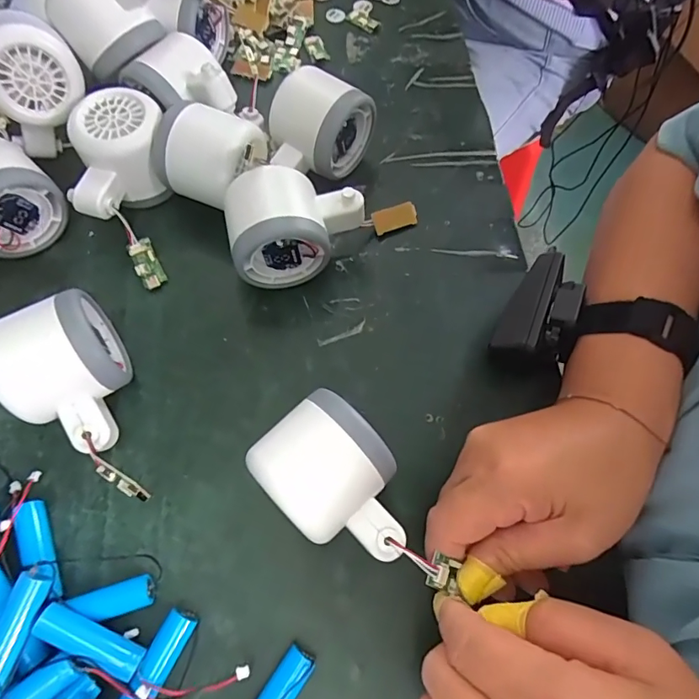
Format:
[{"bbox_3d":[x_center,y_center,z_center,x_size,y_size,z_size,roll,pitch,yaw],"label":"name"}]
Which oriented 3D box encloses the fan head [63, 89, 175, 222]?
[{"bbox_3d":[-0.149,-0.121,0.314,0.052,0.055,0.076,-3,66,-4],"label":"fan head"}]

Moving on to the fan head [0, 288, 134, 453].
[{"bbox_3d":[-0.152,0.014,0.256,0.056,0.056,0.087,-26,69,-13],"label":"fan head"}]

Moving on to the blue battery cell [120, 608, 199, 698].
[{"bbox_3d":[-0.091,0.149,0.221,0.015,0.016,0.051,27,68,9],"label":"blue battery cell"}]

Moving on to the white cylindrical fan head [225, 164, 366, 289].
[{"bbox_3d":[-0.033,-0.077,0.299,0.080,0.056,0.051,-11,67,-7],"label":"white cylindrical fan head"}]

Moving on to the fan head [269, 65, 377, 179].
[{"bbox_3d":[-0.024,-0.151,0.329,0.060,0.050,0.057,31,68,11],"label":"fan head"}]

